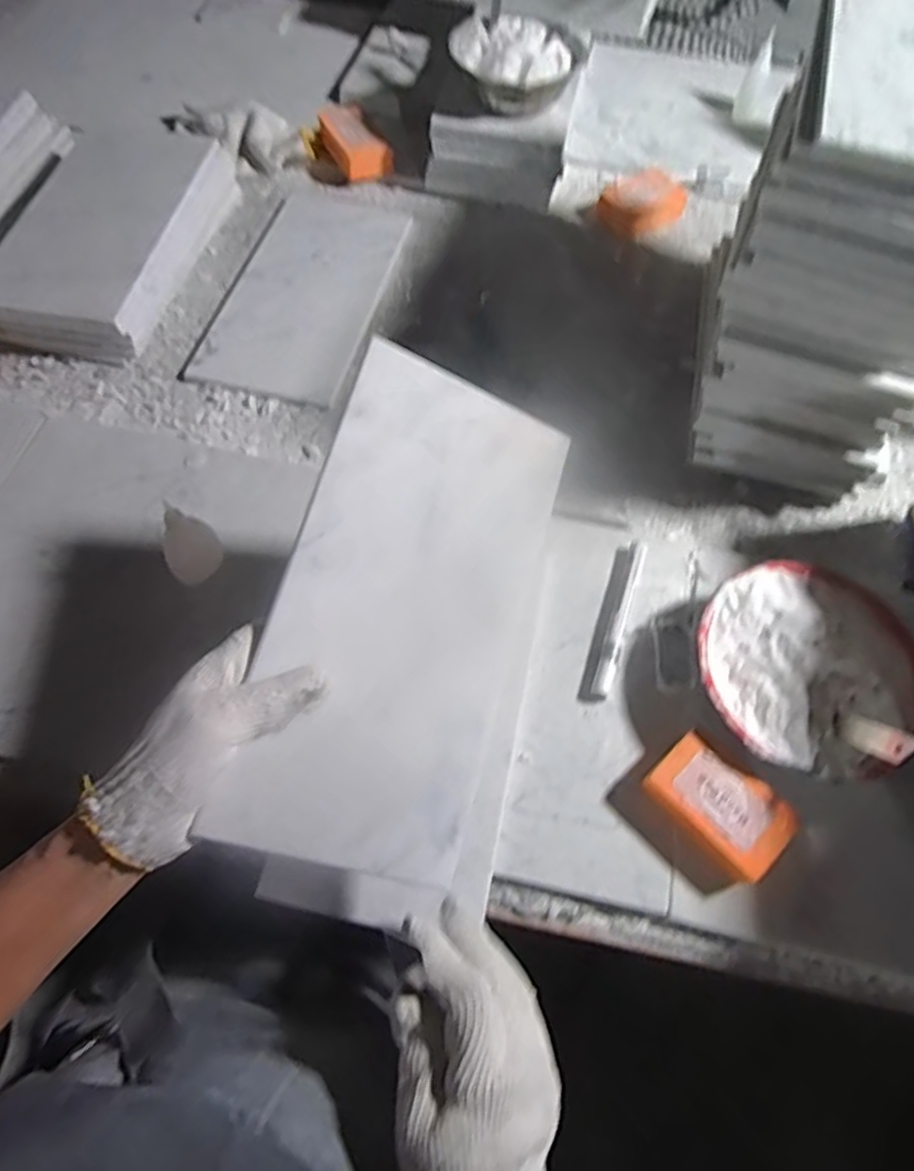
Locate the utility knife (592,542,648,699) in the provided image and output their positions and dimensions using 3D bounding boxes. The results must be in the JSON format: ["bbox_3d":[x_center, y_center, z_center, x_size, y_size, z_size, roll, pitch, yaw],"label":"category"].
[{"bbox_3d":[0.134,0.025,0.554,0.013,0.010,0.139,19,63,8],"label":"utility knife"}]

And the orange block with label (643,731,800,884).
[{"bbox_3d":[0.183,0.155,0.483,0.059,0.030,0.092,-40,70,-20],"label":"orange block with label"}]

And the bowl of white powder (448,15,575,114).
[{"bbox_3d":[0.064,-0.586,0.769,0.120,0.040,0.126,-26,65,-13],"label":"bowl of white powder"}]

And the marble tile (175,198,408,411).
[{"bbox_3d":[-0.162,-0.322,0.742,0.156,0.011,0.300,13,62,5],"label":"marble tile"}]

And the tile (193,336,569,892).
[{"bbox_3d":[-0.026,0.014,0.417,0.156,0.006,0.302,22,76,-20],"label":"tile"}]

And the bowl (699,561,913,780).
[{"bbox_3d":[0.267,0.061,0.521,0.161,0.052,0.171,1,62,-2],"label":"bowl"}]

